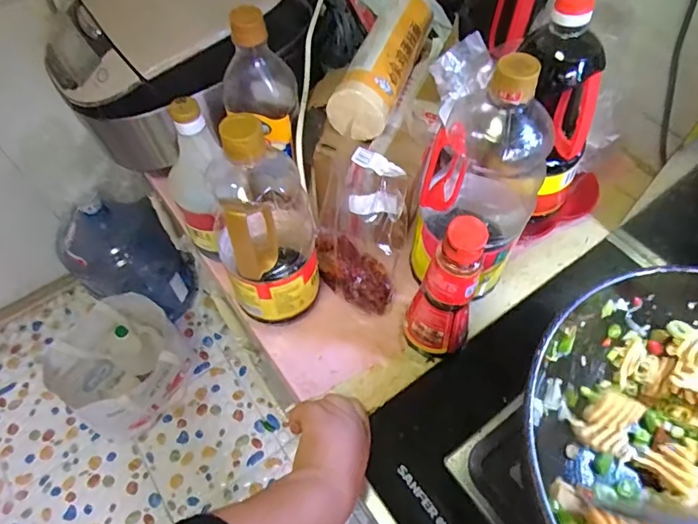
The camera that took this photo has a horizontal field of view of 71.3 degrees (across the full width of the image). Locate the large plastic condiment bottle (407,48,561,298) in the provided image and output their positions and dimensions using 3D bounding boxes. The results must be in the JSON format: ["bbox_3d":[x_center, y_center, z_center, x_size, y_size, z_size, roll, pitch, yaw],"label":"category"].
[{"bbox_3d":[0.130,-0.081,0.484,0.106,0.274,0.105,13,59,8],"label":"large plastic condiment bottle"}]

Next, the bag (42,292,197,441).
[{"bbox_3d":[-0.522,0.259,1.164,0.198,0.351,0.275,32,64,19],"label":"bag"}]

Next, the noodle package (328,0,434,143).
[{"bbox_3d":[0.046,-0.245,0.571,0.060,0.058,0.231,18,60,11],"label":"noodle package"}]

